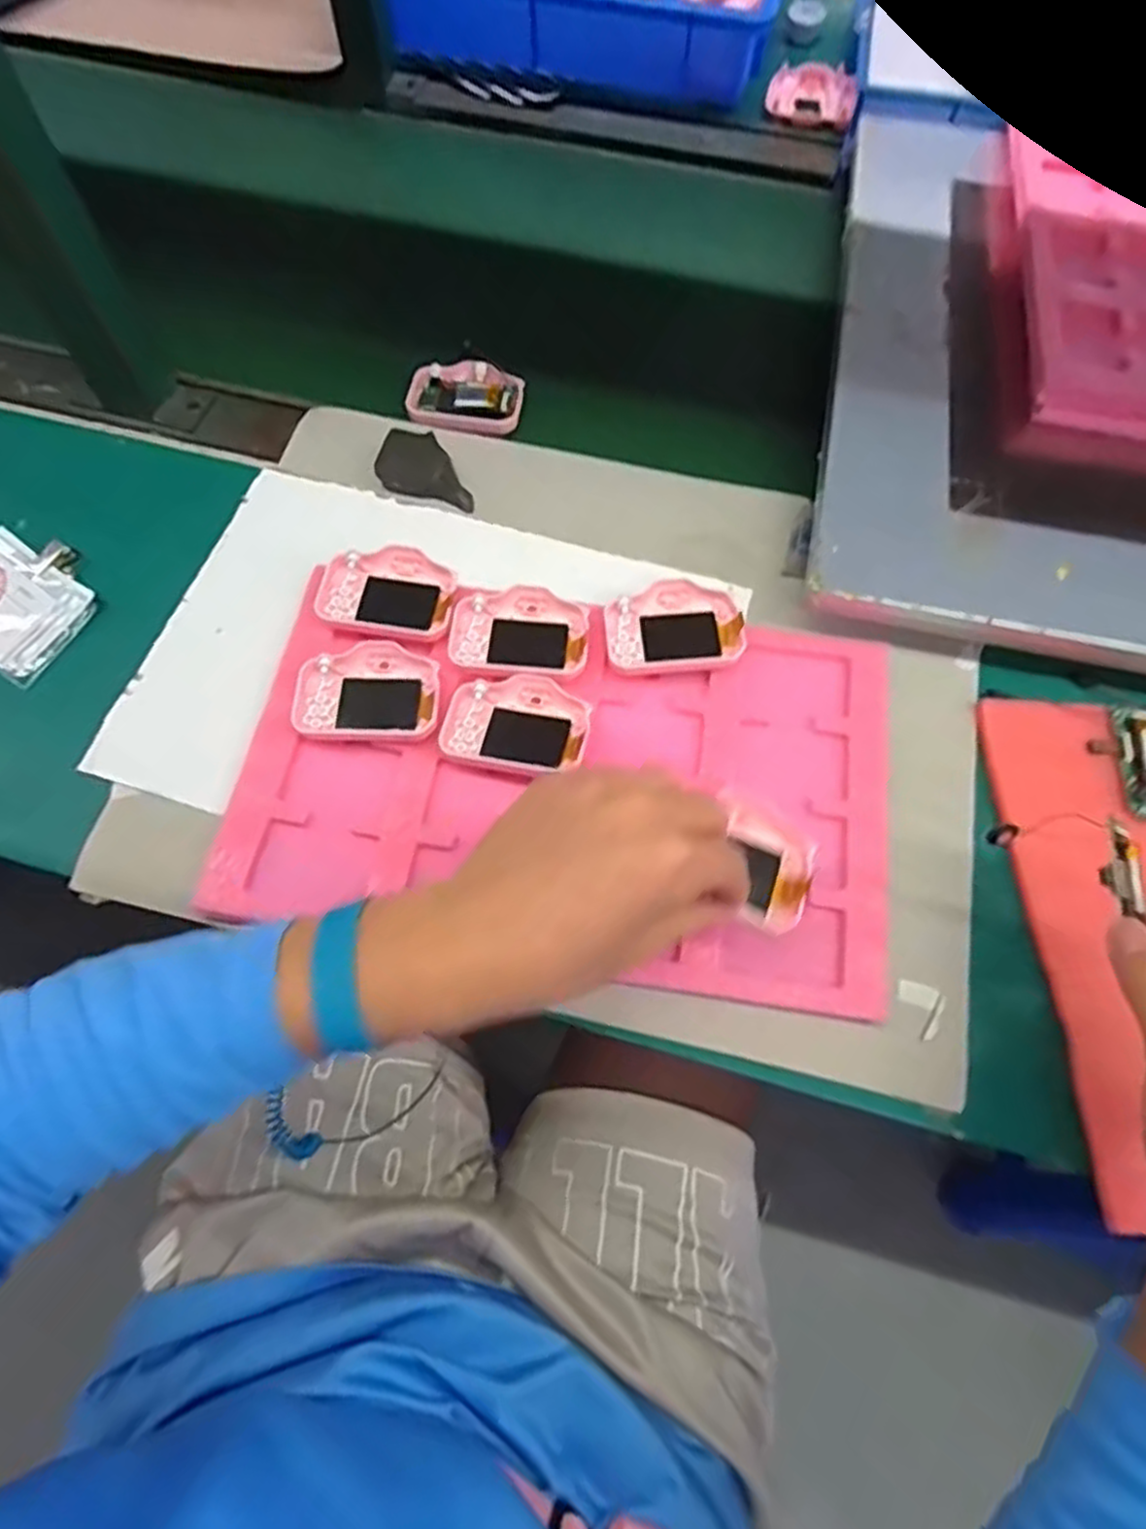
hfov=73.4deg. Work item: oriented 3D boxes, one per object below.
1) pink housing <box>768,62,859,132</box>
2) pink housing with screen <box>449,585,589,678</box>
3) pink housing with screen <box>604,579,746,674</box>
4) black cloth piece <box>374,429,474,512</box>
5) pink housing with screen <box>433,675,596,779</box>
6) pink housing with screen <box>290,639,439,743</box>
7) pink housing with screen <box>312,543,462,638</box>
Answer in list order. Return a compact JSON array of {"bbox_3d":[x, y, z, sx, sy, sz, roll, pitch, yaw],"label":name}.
[{"bbox_3d":[0.229,-0.641,0.732,0.082,0.019,0.067,15,67,6],"label":"pink housing"},{"bbox_3d":[-0.033,-0.082,0.476,0.082,0.011,0.059,3,66,1],"label":"pink housing with screen"},{"bbox_3d":[0.062,-0.085,0.483,0.083,0.019,0.057,-1,66,-1],"label":"pink housing with screen"},{"bbox_3d":[-0.101,-0.206,0.532,0.068,0.010,0.041,14,97,-2],"label":"black cloth piece"},{"bbox_3d":[-0.032,-0.025,0.454,0.084,0.015,0.059,8,66,3],"label":"pink housing with screen"},{"bbox_3d":[-0.122,-0.044,0.462,0.082,0.015,0.060,3,66,1],"label":"pink housing with screen"},{"bbox_3d":[-0.116,-0.110,0.491,0.084,0.023,0.059,9,66,3],"label":"pink housing with screen"}]

